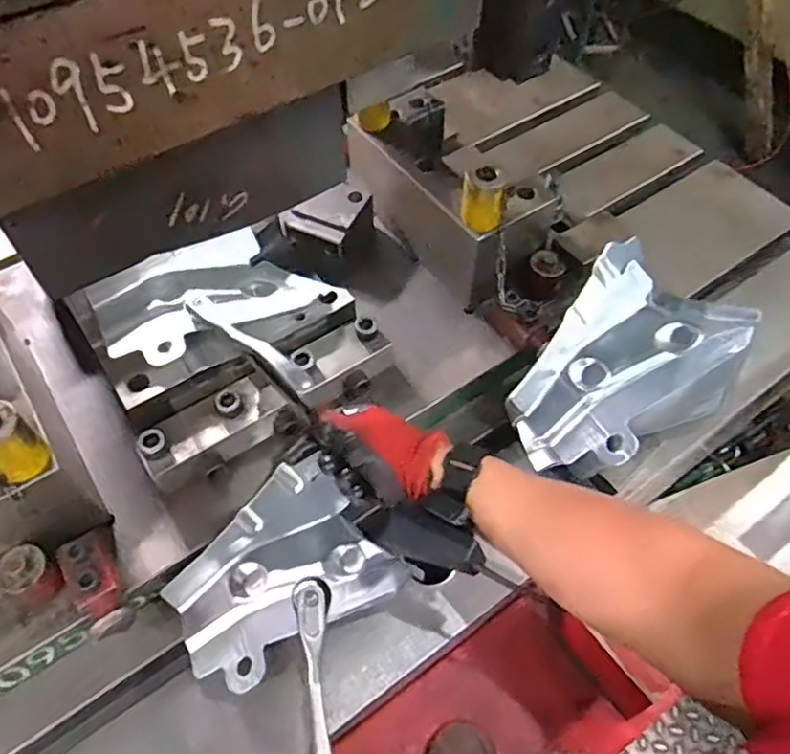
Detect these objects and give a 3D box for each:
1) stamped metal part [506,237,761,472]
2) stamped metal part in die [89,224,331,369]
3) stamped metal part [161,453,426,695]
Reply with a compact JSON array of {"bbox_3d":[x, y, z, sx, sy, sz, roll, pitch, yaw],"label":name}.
[{"bbox_3d":[0.232,0.004,0.651,0.162,0.111,0.225,36,89,23],"label":"stamped metal part"},{"bbox_3d":[-0.196,-0.095,0.662,0.226,0.043,0.143,-26,60,-16],"label":"stamped metal part in die"},{"bbox_3d":[-0.099,0.181,0.578,0.194,0.083,0.146,-34,62,-20],"label":"stamped metal part"}]

